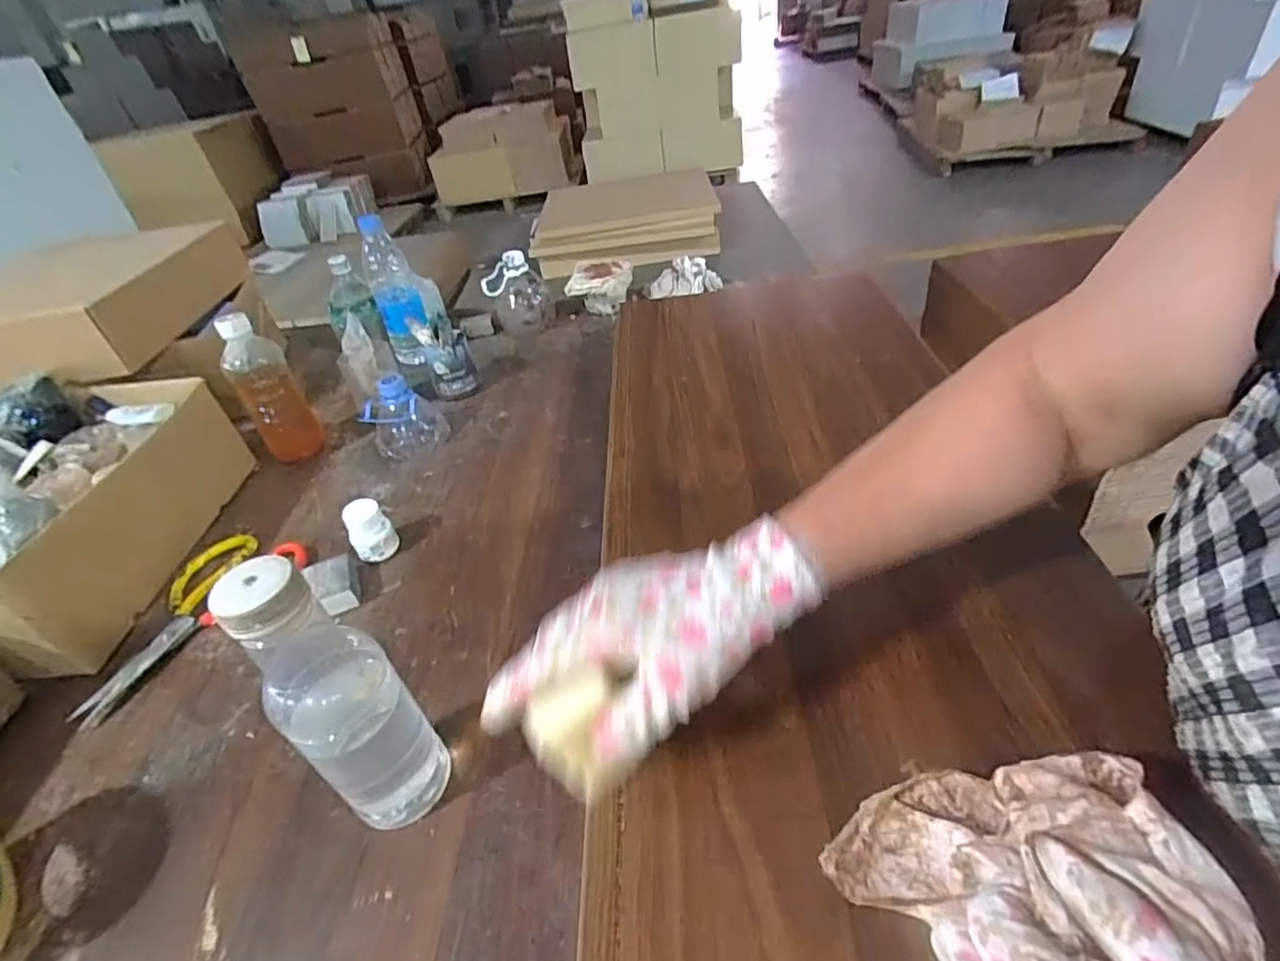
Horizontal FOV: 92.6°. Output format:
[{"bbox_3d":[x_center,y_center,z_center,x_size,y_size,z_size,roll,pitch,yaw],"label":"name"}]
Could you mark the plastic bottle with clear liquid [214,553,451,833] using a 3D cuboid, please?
[{"bbox_3d":[-0.172,0.130,0.358,0.062,0.208,0.052,-35,45,-28],"label":"plastic bottle with clear liquid"}]

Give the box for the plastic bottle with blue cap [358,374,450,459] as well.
[{"bbox_3d":[-0.289,-0.085,0.746,0.087,0.082,0.083,-19,40,-14],"label":"plastic bottle with blue cap"}]

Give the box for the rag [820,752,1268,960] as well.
[{"bbox_3d":[0.164,0.161,0.271,0.144,0.051,0.076,-21,29,34],"label":"rag"}]

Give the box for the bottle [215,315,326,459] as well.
[{"bbox_3d":[-0.440,-0.106,0.730,0.062,0.175,0.056,-32,44,-25],"label":"bottle"}]

